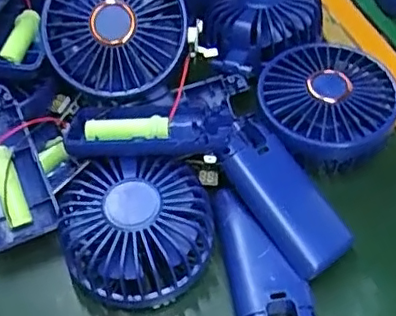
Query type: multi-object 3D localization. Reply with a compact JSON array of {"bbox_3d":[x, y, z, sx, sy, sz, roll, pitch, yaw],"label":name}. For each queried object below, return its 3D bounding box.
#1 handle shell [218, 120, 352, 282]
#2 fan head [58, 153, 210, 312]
[{"bbox_3d":[0.047,0.021,0.338,0.043,0.025,0.094,-29,73,-16],"label":"handle shell"},{"bbox_3d":[-0.035,0.041,0.332,0.083,0.047,0.080,-16,56,-9],"label":"fan head"}]

